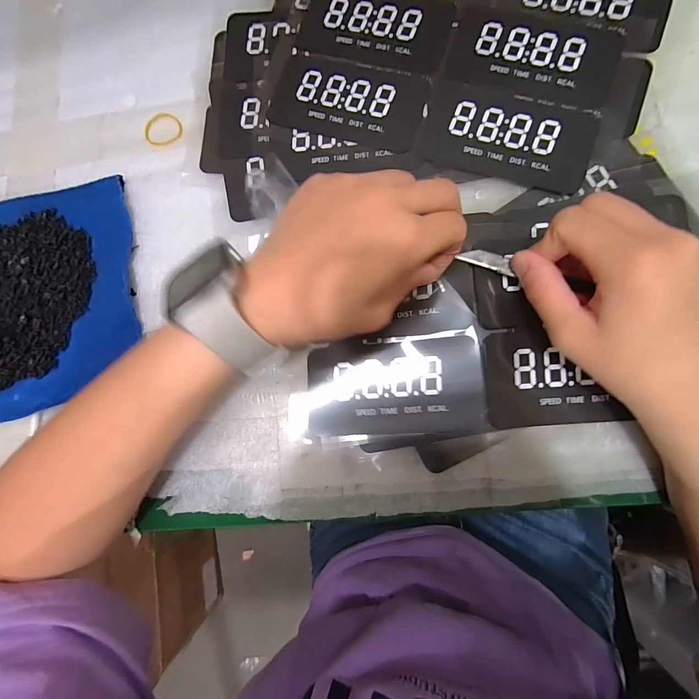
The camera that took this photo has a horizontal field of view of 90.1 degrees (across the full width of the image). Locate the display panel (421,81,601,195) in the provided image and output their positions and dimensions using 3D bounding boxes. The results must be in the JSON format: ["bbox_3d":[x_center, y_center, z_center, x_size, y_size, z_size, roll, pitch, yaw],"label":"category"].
[{"bbox_3d":[0.108,-0.146,0.238,0.110,0.004,0.061,15,87,7],"label":"display panel"}]

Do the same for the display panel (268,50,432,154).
[{"bbox_3d":[-0.002,-0.181,0.252,0.113,0.004,0.059,18,86,8],"label":"display panel"}]

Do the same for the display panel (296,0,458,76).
[{"bbox_3d":[0.019,-0.240,0.258,0.112,0.004,0.063,17,86,8],"label":"display panel"}]

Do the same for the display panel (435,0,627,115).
[{"bbox_3d":[0.124,-0.206,0.240,0.115,0.004,0.072,15,86,7],"label":"display panel"}]

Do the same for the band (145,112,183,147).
[{"bbox_3d":[-0.146,-0.171,0.271,0.029,0.004,0.031,-1,84,6],"label":"band"}]

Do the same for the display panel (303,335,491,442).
[{"bbox_3d":[0.028,0.025,0.227,0.110,0.004,0.062,-5,80,8],"label":"display panel"}]

